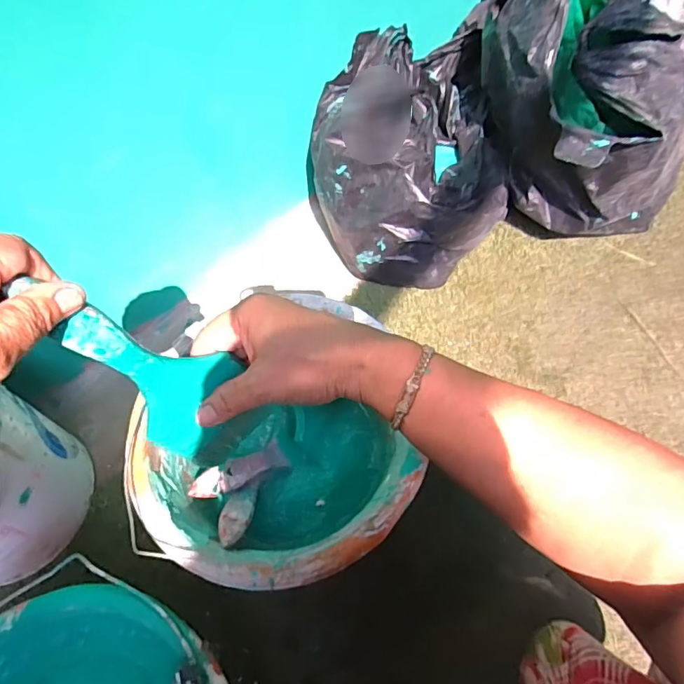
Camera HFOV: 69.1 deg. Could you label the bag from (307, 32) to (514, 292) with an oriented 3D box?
[{"bbox_3d":[0.098,-0.261,0.686,0.255,0.189,0.344,12,61,10],"label":"bag"}]

